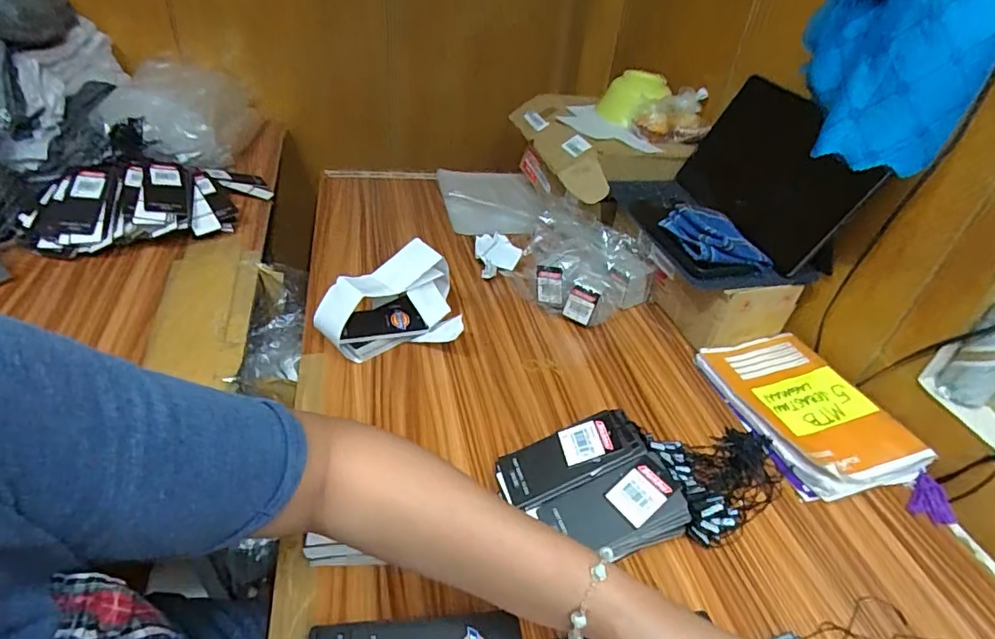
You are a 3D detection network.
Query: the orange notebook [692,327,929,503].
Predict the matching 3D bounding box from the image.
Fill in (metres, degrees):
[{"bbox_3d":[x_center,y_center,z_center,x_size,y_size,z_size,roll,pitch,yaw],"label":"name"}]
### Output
[{"bbox_3d":[0.338,0.096,0.578,0.136,0.028,0.202,-7,39,-16],"label":"orange notebook"}]

